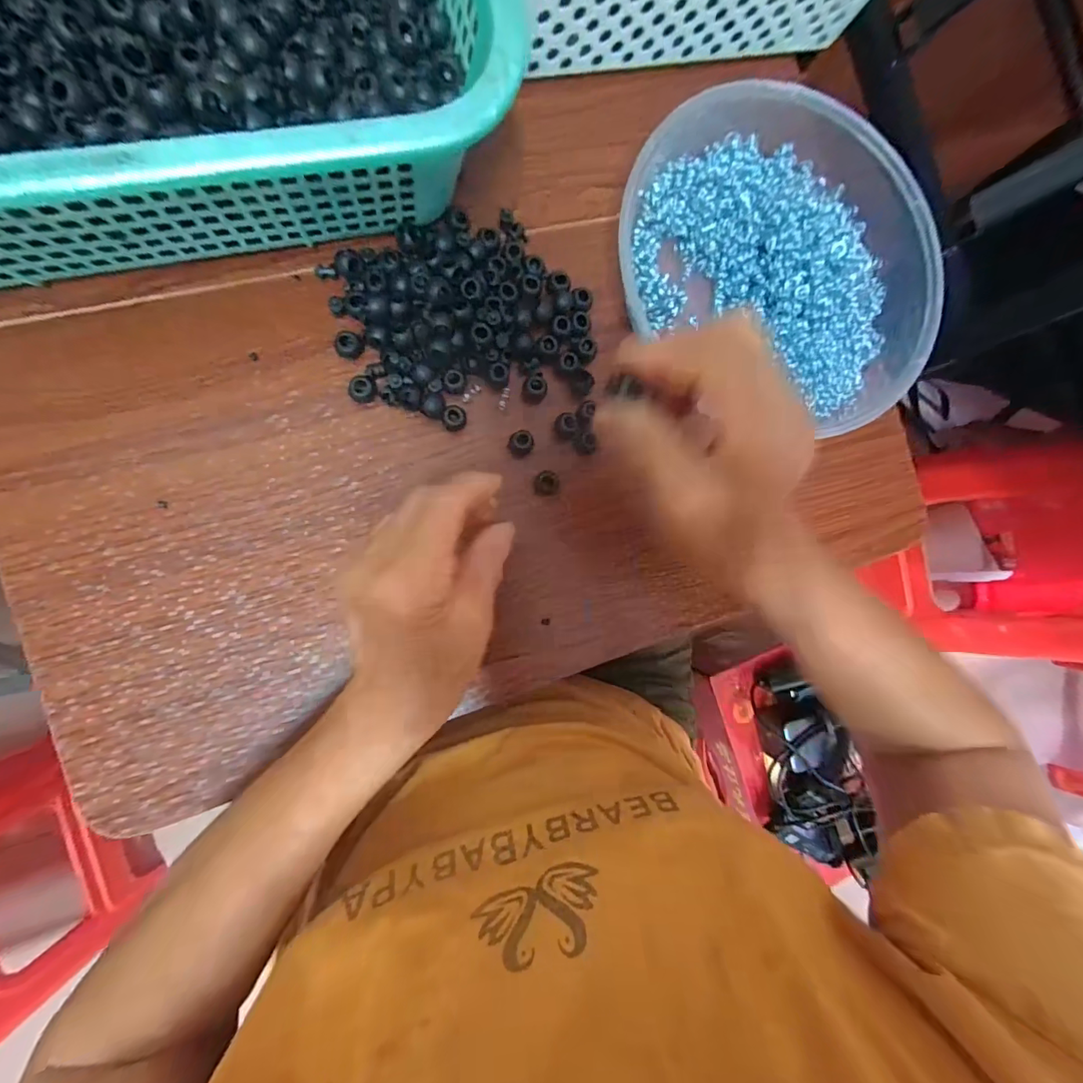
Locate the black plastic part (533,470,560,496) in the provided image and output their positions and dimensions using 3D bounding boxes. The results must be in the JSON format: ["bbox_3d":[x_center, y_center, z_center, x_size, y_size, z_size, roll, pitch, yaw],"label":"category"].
[{"bbox_3d":[0.003,-0.037,0.292,0.016,0.013,0.014,-10,91,-11],"label":"black plastic part"}]

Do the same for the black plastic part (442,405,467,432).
[{"bbox_3d":[-0.054,-0.076,0.282,0.014,0.014,0.012,0,89,-11],"label":"black plastic part"}]

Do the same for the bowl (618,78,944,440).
[{"bbox_3d":[0.165,-0.197,0.305,0.223,0.037,0.186,26,84,-9],"label":"bowl"}]

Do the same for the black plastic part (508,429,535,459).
[{"bbox_3d":[-0.013,-0.062,0.290,0.014,0.015,0.014,0,89,-11],"label":"black plastic part"}]

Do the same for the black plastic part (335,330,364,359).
[{"bbox_3d":[-0.113,-0.116,0.270,0.015,0.006,0.014,0,89,-11],"label":"black plastic part"}]

